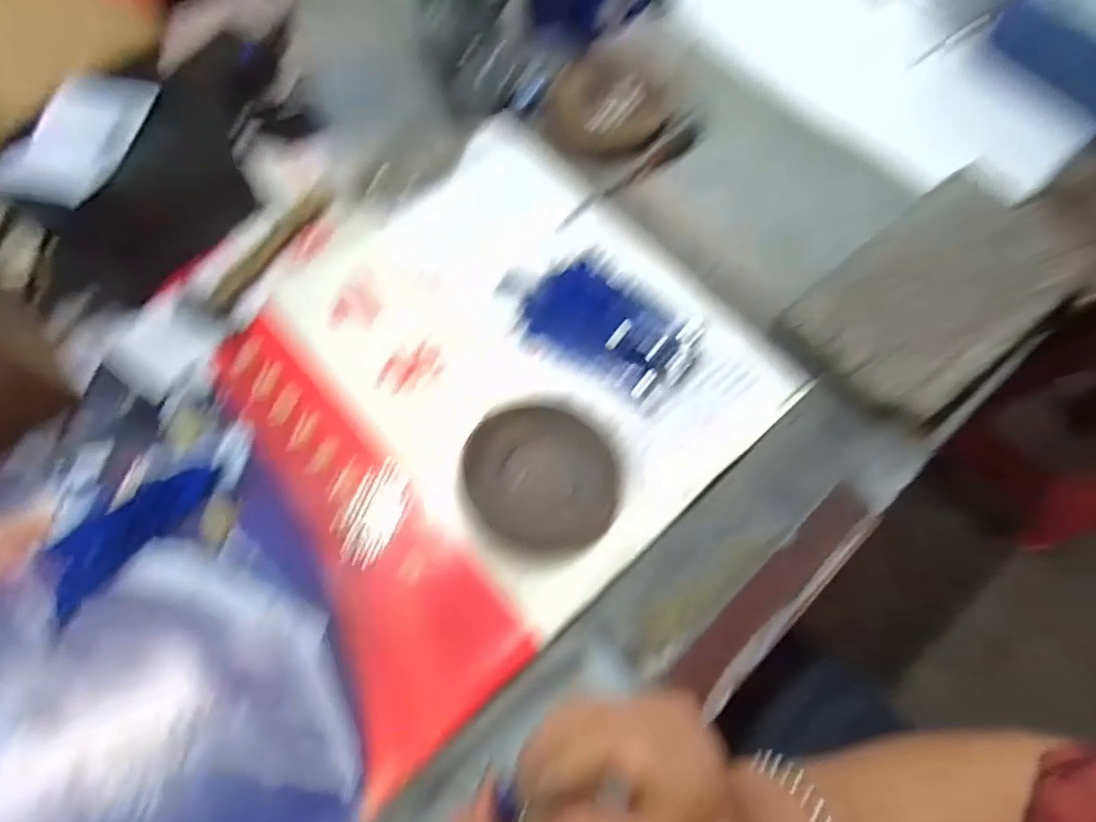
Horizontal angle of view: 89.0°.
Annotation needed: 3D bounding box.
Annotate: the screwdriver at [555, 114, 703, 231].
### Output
[{"bbox_3d":[0.077,-0.219,0.514,0.166,0.023,0.018,-37,72,-13],"label":"screwdriver"}]

